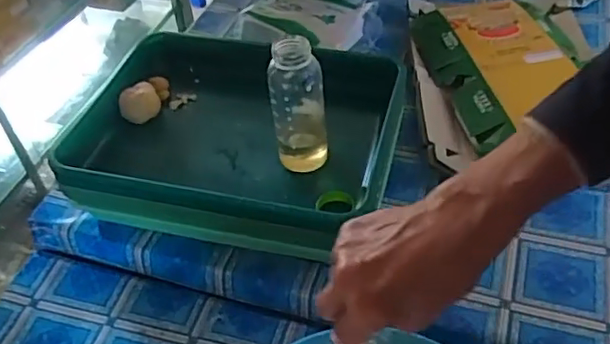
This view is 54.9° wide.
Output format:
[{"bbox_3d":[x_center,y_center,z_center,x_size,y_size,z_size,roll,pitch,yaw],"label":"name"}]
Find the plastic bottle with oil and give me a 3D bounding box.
[{"bbox_3d":[-0.006,-0.071,0.633,0.054,0.149,0.050,-1,45,3],"label":"plastic bottle with oil"}]

